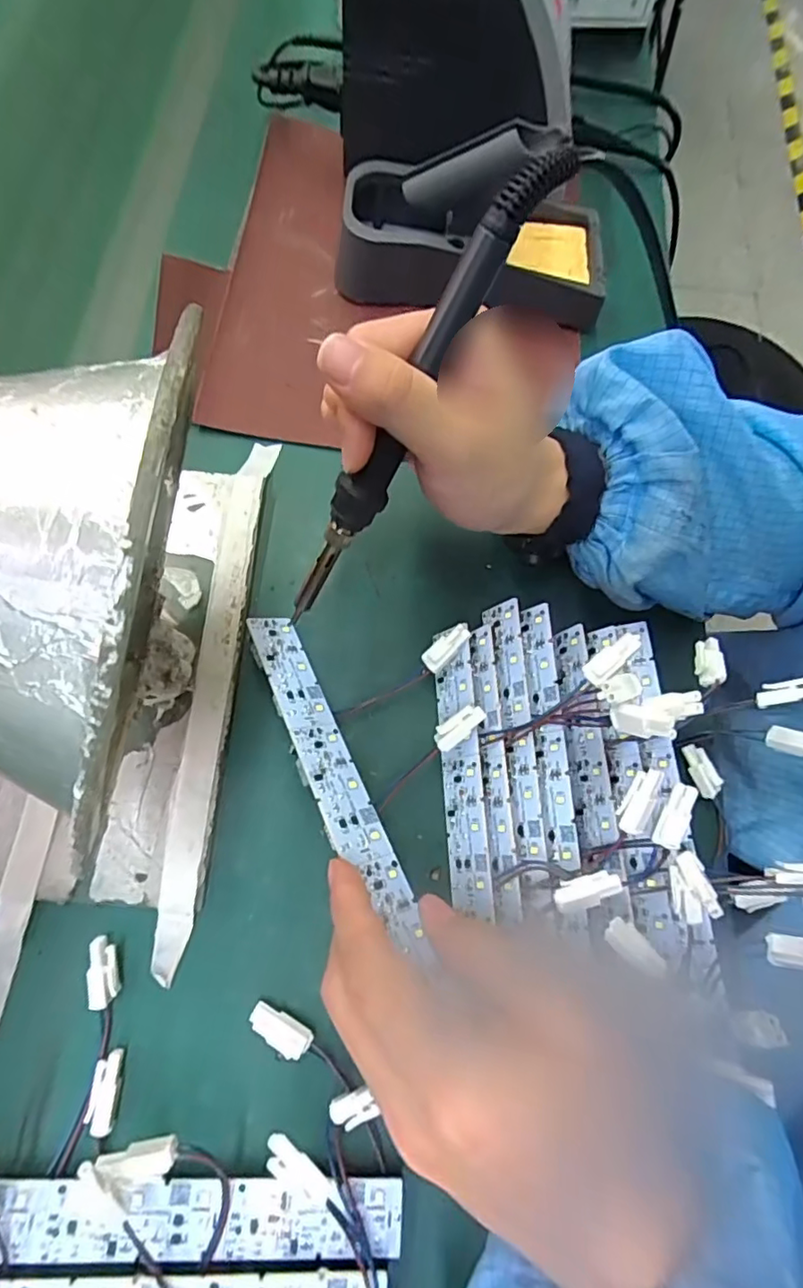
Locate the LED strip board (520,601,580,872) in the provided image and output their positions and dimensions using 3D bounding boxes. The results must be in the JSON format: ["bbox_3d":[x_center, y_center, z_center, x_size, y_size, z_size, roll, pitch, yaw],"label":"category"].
[{"bbox_3d":[0.070,0.039,0.272,0.013,0.008,0.123,0,71,-3],"label":"LED strip board"}]

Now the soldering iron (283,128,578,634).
[{"bbox_3d":[-0.003,-0.080,0.223,0.016,0.198,0.016,44,36,13],"label":"soldering iron"}]

